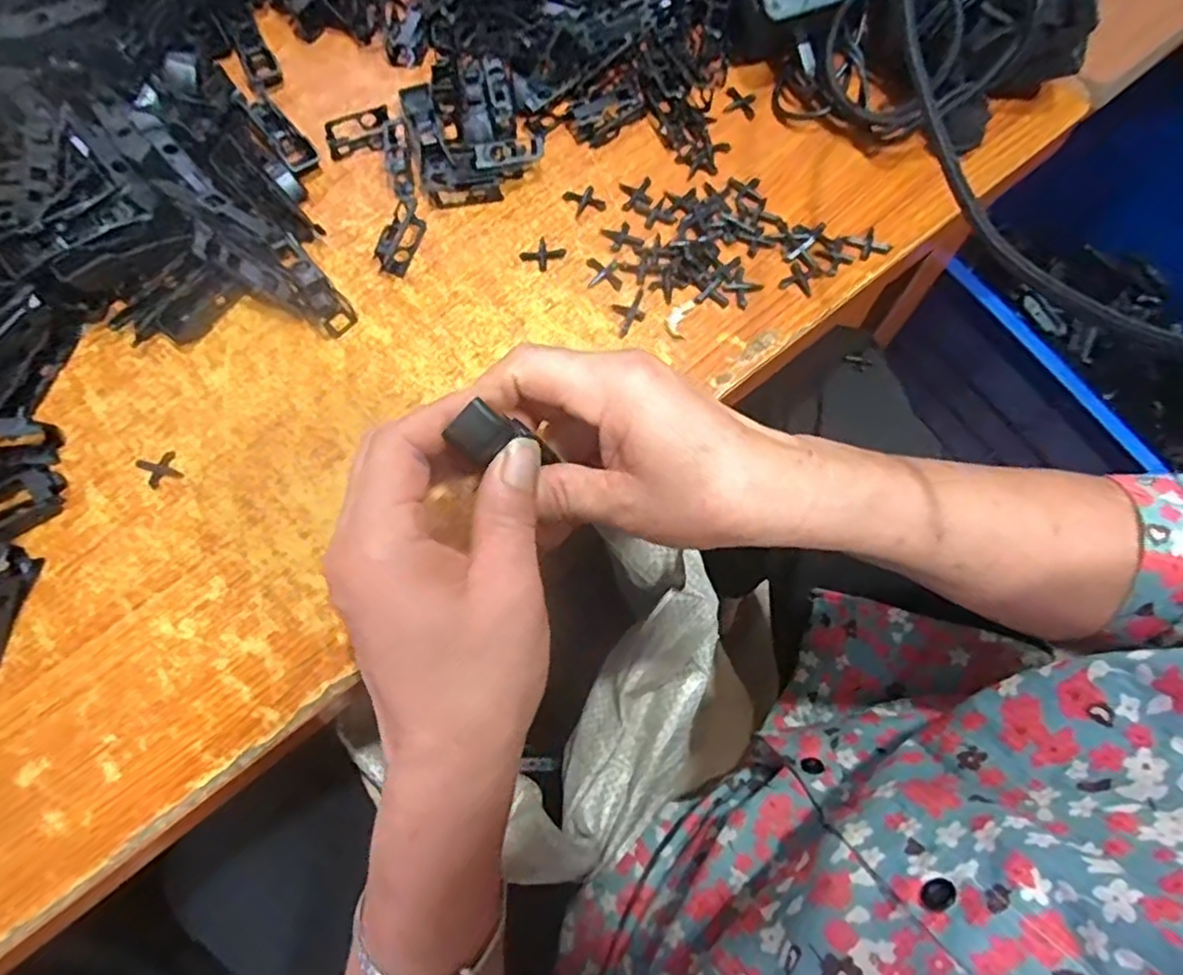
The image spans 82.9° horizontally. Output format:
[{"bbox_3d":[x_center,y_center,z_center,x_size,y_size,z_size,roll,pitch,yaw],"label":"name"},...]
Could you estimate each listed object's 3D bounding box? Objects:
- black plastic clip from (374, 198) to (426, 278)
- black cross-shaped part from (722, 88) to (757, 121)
[{"bbox_3d":[-0.102,-0.137,0.360,0.014,0.016,0.043,15,72,6],"label":"black plastic clip"},{"bbox_3d":[0.087,-0.225,0.389,0.018,0.004,0.021,10,73,4],"label":"black cross-shaped part"}]

